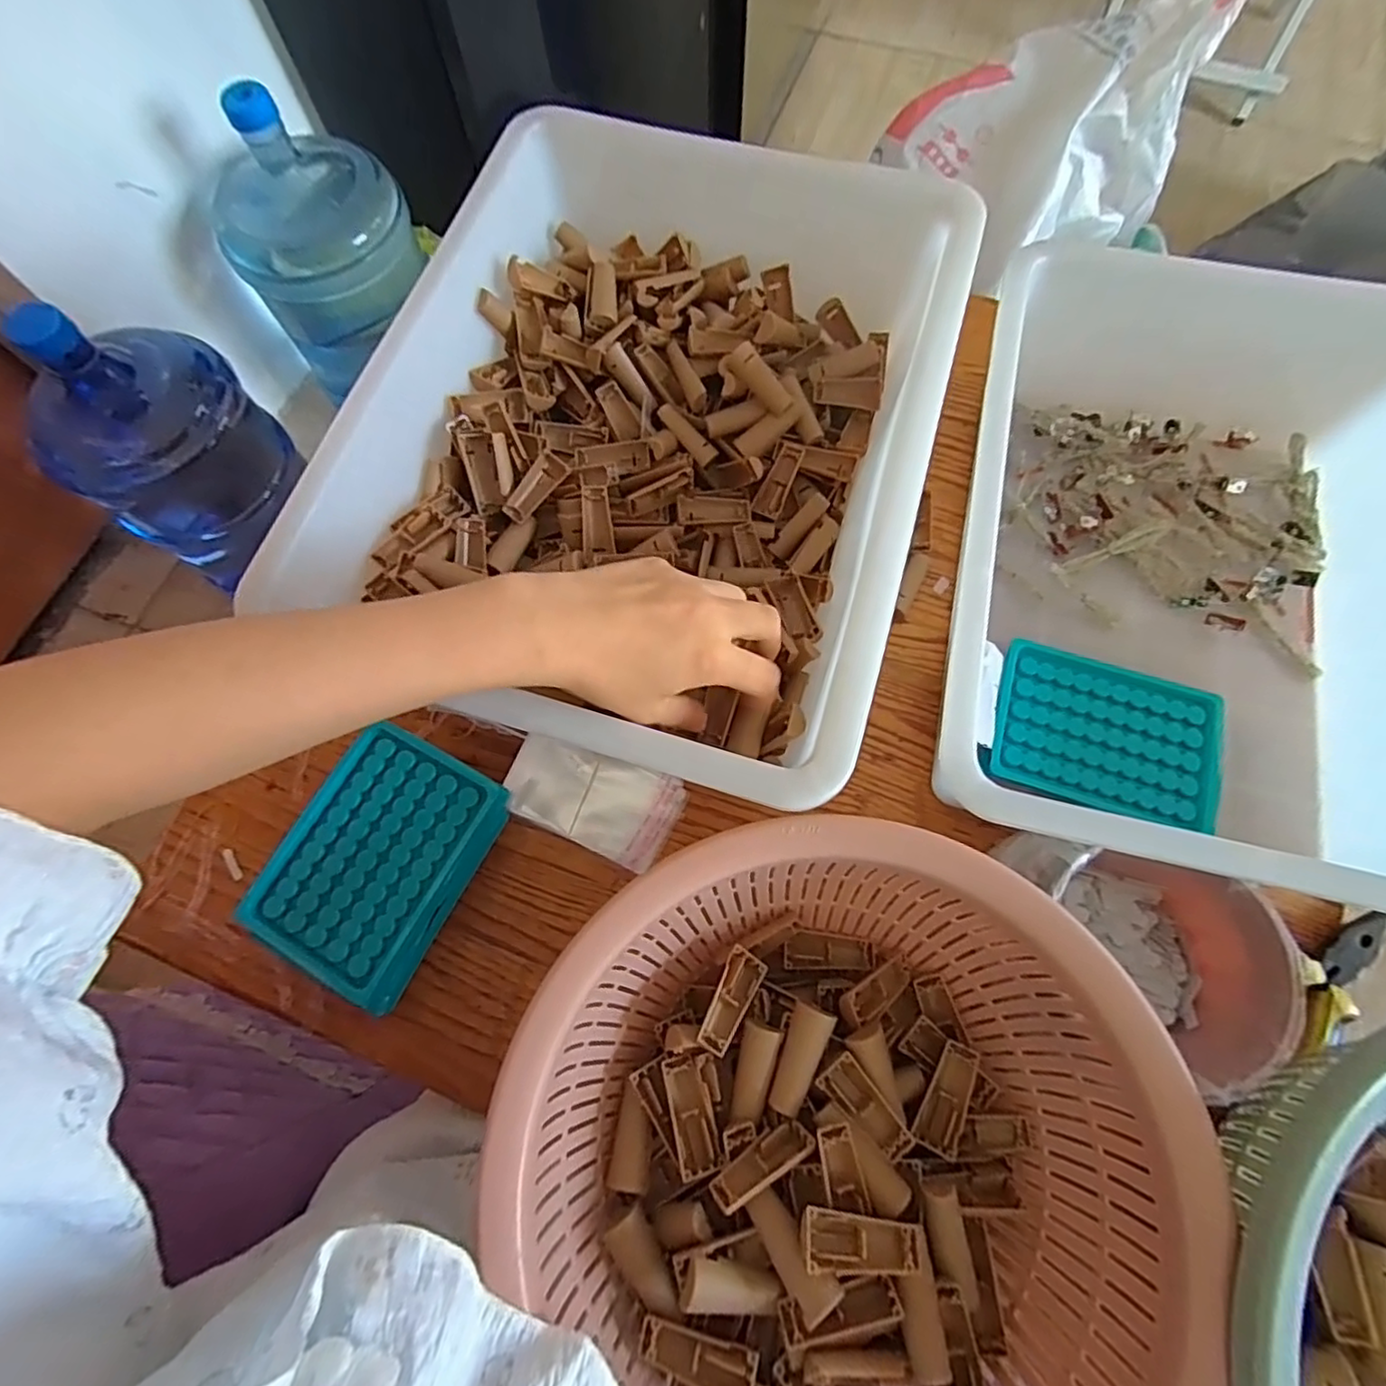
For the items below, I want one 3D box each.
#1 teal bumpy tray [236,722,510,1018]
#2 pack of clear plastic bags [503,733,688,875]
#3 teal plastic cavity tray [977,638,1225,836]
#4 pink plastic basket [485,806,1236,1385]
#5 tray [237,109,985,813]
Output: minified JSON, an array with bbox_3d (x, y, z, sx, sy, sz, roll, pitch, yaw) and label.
[{"bbox_3d":[-0.185,0.097,0.385,0.098,0.037,0.136,28,74,9],"label":"teal bumpy tray"},{"bbox_3d":[-0.065,0.066,0.416,0.110,0.010,0.060,24,74,7],"label":"pack of clear plastic bags"},{"bbox_3d":[0.256,0.028,0.408,0.136,0.019,0.096,16,73,5],"label":"teal plastic cavity tray"},{"bbox_3d":[0.067,0.200,0.294,0.274,0.094,0.252,0,72,0],"label":"pink plastic basket"},{"bbox_3d":[-0.022,-0.165,0.416,0.319,0.100,0.412,17,73,5],"label":"tray"}]

